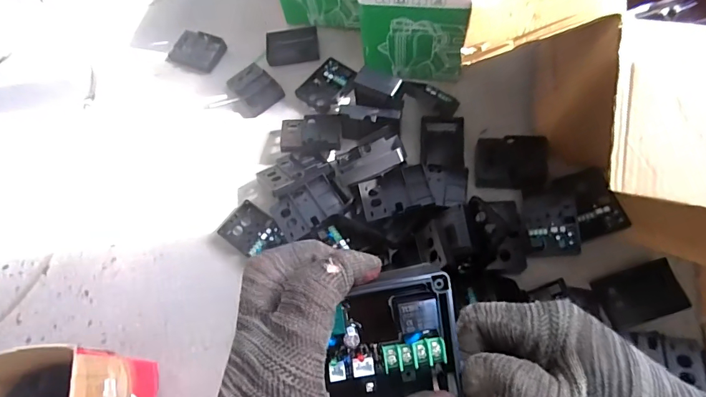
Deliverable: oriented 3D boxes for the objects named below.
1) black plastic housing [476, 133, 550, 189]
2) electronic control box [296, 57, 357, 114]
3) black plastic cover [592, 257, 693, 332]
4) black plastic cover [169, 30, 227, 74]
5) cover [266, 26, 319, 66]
[{"bbox_3d":[0.303,-0.073,0.792,0.128,0.025,0.097,2,69,4],"label":"black plastic housing"},{"bbox_3d":[-0.059,-0.251,0.939,0.096,0.034,0.121,37,75,15],"label":"electronic control box"},{"bbox_3d":[0.486,0.162,0.710,0.126,0.014,0.088,-22,71,10],"label":"black plastic cover"},{"bbox_3d":[-0.377,-0.359,1.012,0.121,0.018,0.095,20,71,10],"label":"black plastic cover"},{"bbox_3d":[-0.141,-0.358,0.972,0.120,0.018,0.098,-6,69,0],"label":"cover"}]

